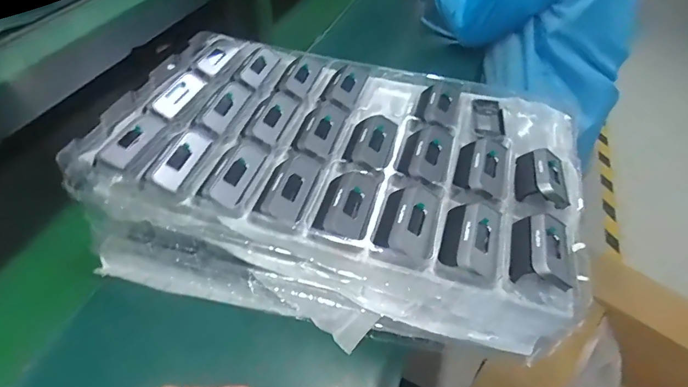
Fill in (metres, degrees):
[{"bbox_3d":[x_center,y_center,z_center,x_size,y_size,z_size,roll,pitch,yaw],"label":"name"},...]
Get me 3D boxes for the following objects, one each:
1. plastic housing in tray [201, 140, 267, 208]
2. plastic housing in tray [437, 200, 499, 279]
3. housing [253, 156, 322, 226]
[{"bbox_3d":[-0.106,-0.022,0.429,0.035,0.011,0.081,15,46,13],"label":"plastic housing in tray"},{"bbox_3d":[0.114,0.038,0.393,0.047,0.028,0.076,13,46,11],"label":"plastic housing in tray"},{"bbox_3d":[-0.053,-0.006,0.416,0.041,0.017,0.072,15,46,12],"label":"housing"}]

